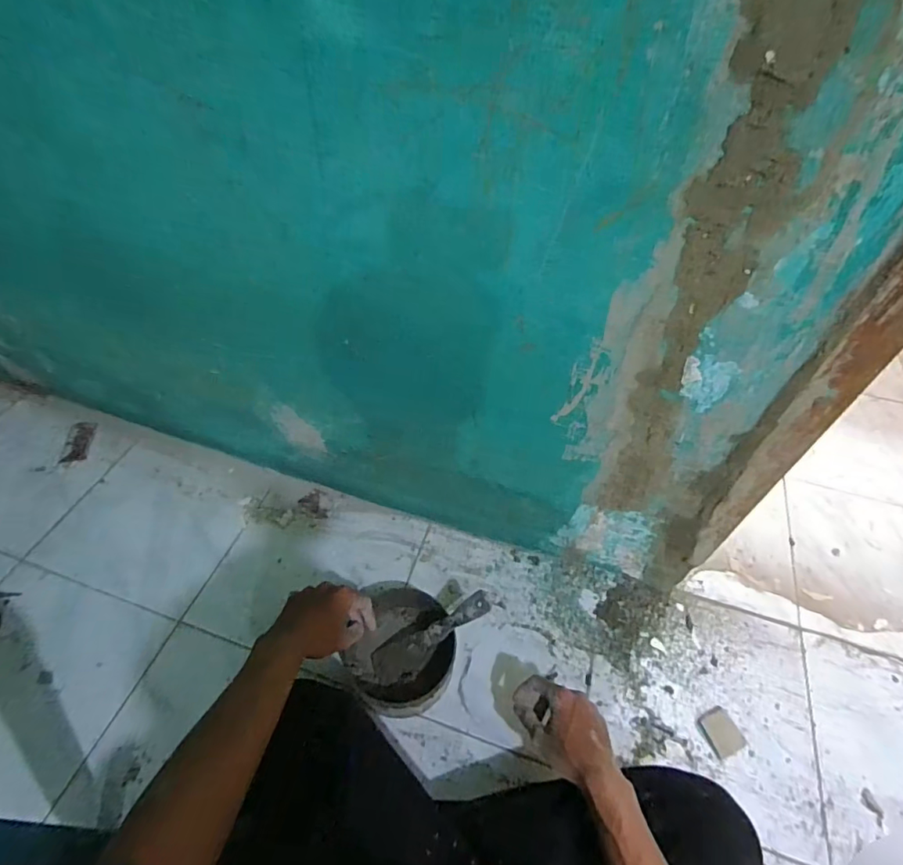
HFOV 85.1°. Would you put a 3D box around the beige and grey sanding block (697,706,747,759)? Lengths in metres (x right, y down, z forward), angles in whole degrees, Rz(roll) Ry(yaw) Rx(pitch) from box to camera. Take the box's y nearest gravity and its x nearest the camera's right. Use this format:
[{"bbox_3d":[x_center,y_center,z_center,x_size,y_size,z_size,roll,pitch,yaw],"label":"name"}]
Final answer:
[{"bbox_3d":[0.365,0.404,0.665,0.049,0.005,0.051,-17,53,-15],"label":"beige and grey sanding block"}]

